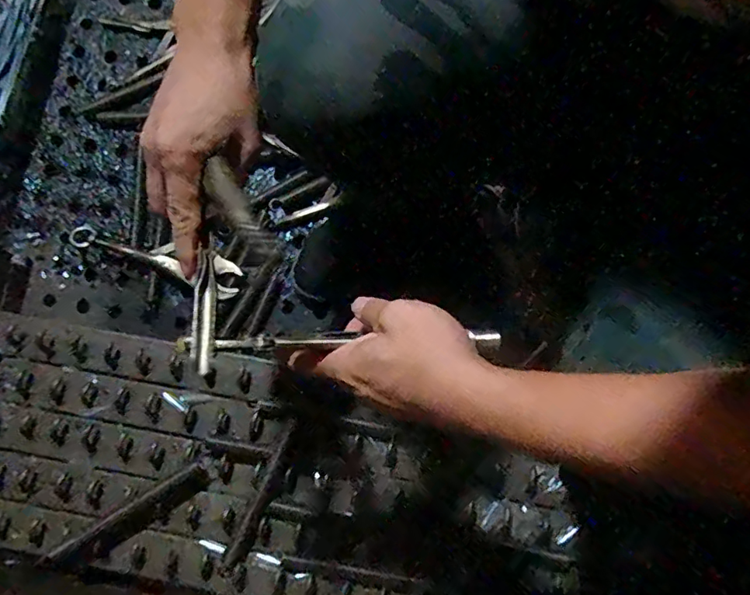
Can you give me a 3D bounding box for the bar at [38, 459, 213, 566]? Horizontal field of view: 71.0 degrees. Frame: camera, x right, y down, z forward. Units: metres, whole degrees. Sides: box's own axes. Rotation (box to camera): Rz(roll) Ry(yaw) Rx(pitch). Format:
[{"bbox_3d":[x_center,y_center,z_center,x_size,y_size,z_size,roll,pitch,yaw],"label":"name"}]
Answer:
[{"bbox_3d":[-0.302,0.275,0.653,0.210,0.013,0.040,-32,80,-2],"label":"bar"}]

